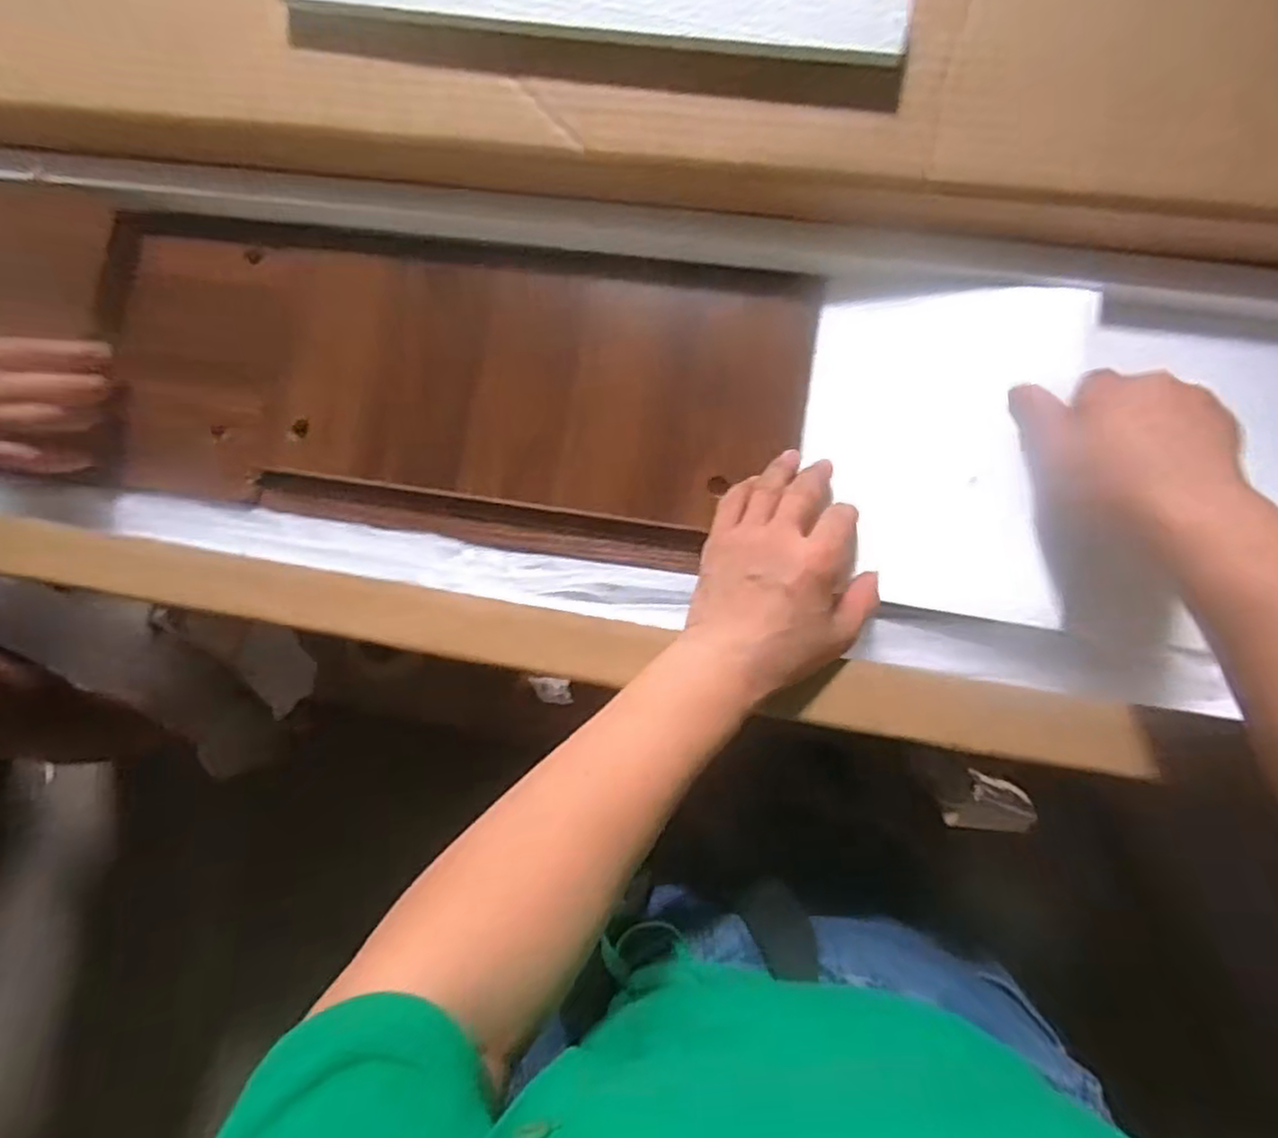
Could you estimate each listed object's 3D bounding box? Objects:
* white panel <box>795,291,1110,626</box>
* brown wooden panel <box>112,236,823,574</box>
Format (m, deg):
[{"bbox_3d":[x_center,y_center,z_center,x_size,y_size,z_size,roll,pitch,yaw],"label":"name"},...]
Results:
[{"bbox_3d":[0.180,-0.075,0.432,0.154,0.010,0.196,9,87,15],"label":"white panel"},{"bbox_3d":[-0.124,-0.116,0.478,0.457,0.021,0.185,7,88,5],"label":"brown wooden panel"}]

